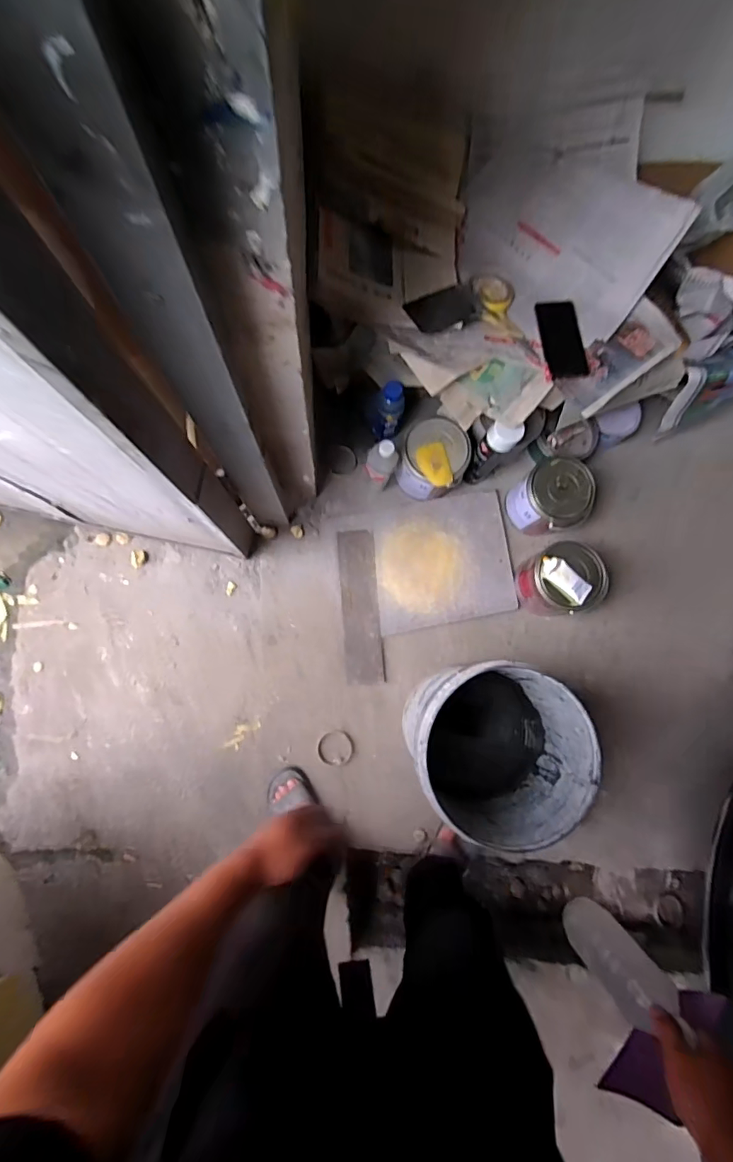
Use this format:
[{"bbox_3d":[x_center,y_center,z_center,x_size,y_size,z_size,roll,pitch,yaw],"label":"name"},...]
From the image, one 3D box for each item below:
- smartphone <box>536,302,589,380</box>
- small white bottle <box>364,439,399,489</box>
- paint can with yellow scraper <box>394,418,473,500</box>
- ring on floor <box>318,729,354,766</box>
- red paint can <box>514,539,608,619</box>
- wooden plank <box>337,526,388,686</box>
[{"bbox_3d":[0.371,-0.451,0.933,0.084,0.014,0.151,-6,83,-14],"label":"smartphone"},{"bbox_3d":[0.032,-0.259,1.160,0.072,0.217,0.056,7,81,0],"label":"small white bottle"},{"bbox_3d":[0.159,-0.284,1.190,0.147,0.151,0.148,1,81,-3],"label":"paint can with yellow scraper"},{"bbox_3d":[-0.071,0.391,1.165,0.083,0.011,0.082,1,81,-3],"label":"ring on floor"},{"bbox_3d":[0.456,0.000,1.160,0.163,0.172,0.153,1,81,-3],"label":"red paint can"},{"bbox_3d":[-0.014,0.062,1.210,0.092,0.018,0.368,-5,81,-4],"label":"wooden plank"}]

